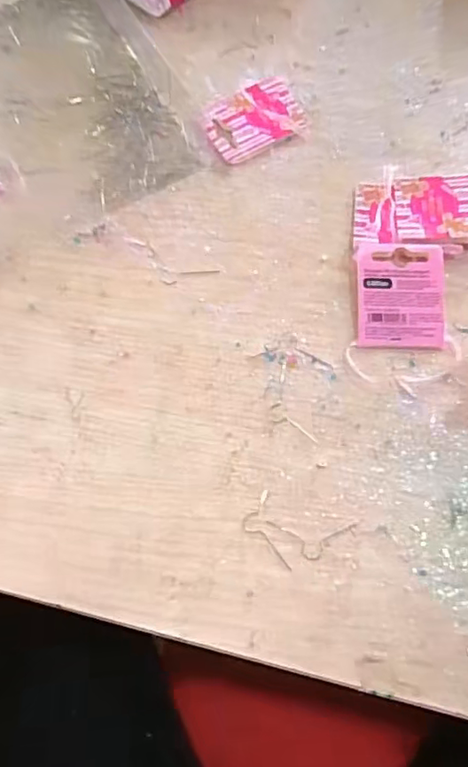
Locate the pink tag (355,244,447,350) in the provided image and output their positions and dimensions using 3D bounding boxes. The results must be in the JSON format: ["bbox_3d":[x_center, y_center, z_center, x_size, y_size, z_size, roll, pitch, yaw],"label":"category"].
[{"bbox_3d":[0.089,-0.047,0.301,0.046,0.004,0.059,2,78,5],"label":"pink tag"}]

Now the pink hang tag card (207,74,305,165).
[{"bbox_3d":[0.013,-0.163,0.348,0.059,0.005,0.046,-24,71,-6],"label":"pink hang tag card"}]

